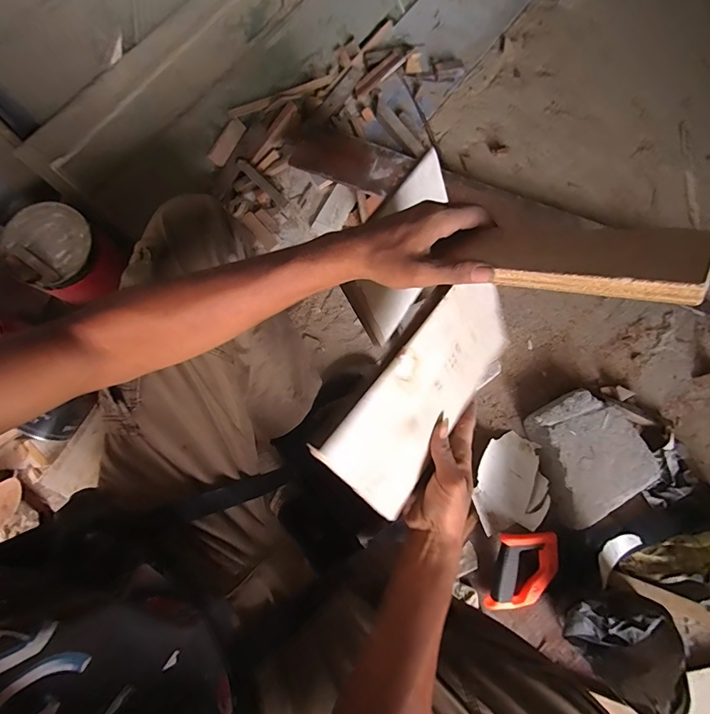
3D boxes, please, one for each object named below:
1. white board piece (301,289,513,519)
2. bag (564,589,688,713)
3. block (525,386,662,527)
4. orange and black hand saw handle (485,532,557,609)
[{"bbox_3d":[0.079,0.030,0.391,0.008,0.150,0.249,22,65,42],"label":"white board piece"},{"bbox_3d":[0.404,0.426,0.607,0.127,0.128,0.153,-43,81,-10],"label":"bag"},{"bbox_3d":[0.415,0.178,0.741,0.195,0.064,0.199,-29,77,-5],"label":"block"},{"bbox_3d":[0.288,0.364,0.673,0.099,0.033,0.140,17,77,6],"label":"orange and black hand saw handle"}]

